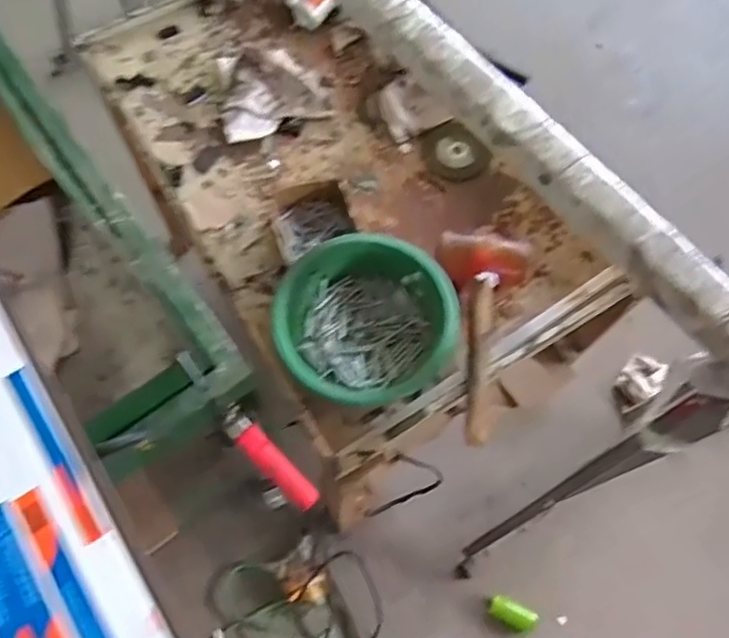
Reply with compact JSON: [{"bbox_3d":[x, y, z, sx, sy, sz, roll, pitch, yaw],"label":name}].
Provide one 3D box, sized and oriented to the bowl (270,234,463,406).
[{"bbox_3d":[0.001,0.003,0.815,0.217,0.082,0.200,0,67,0],"label":"bowl"}]

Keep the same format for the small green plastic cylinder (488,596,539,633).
[{"bbox_3d":[0.288,0.569,1.229,0.095,0.035,0.047,27,70,11],"label":"small green plastic cylinder"}]

